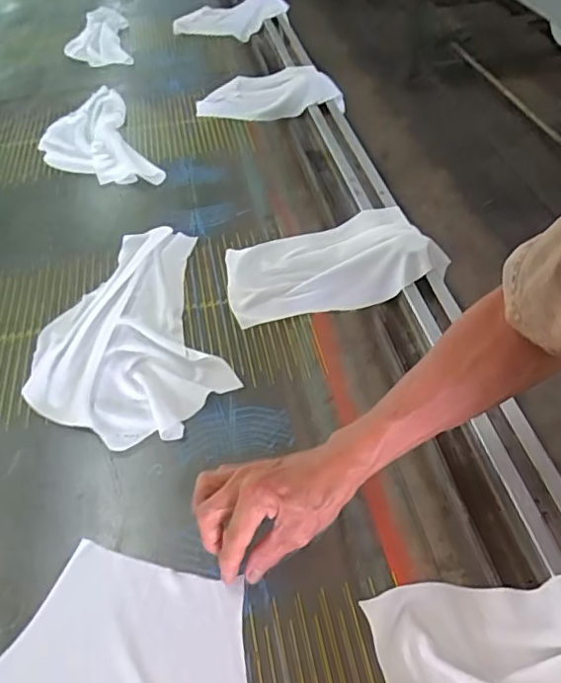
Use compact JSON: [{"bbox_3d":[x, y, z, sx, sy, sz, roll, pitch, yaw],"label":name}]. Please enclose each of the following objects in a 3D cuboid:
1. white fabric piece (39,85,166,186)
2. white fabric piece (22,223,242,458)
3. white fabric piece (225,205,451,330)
[{"bbox_3d":[-0.316,-0.339,0.944,0.157,0.023,0.313,-20,50,-14],"label":"white fabric piece"},{"bbox_3d":[-0.182,-0.019,0.662,0.202,0.017,0.323,-14,49,-10],"label":"white fabric piece"},{"bbox_3d":[0.065,-0.108,0.702,0.267,0.049,0.155,-11,48,-7],"label":"white fabric piece"}]

